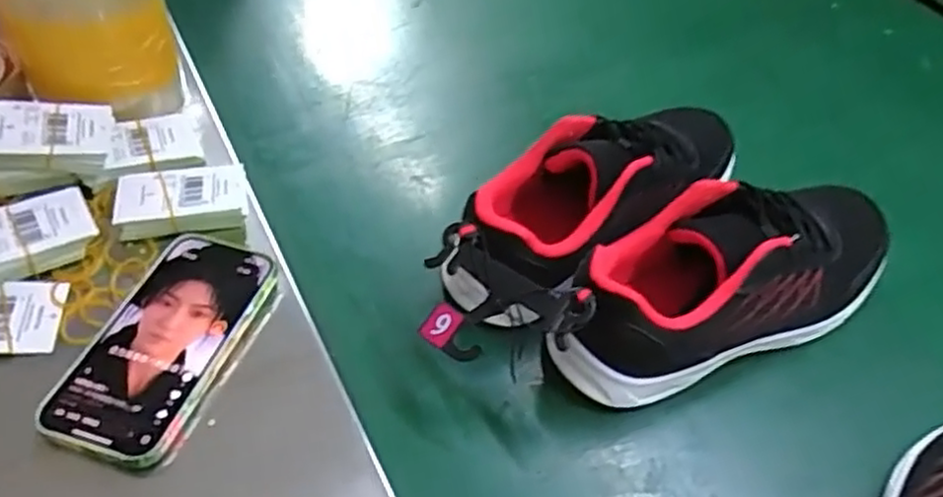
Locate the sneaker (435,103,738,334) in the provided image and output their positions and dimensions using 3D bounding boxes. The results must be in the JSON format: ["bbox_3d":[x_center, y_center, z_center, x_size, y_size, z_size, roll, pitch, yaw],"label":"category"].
[{"bbox_3d":[0.091,-0.038,0.499,0.254,0.087,0.084,-28,55,-25],"label":"sneaker"}]

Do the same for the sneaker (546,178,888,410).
[{"bbox_3d":[0.169,0.017,0.461,0.253,0.091,0.086,-16,51,-17],"label":"sneaker"}]

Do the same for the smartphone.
[{"bbox_3d":[-0.180,0.055,0.421,0.080,0.018,0.147,17,49,12],"label":"smartphone"}]

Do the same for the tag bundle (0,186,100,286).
[{"bbox_3d":[-0.287,-0.006,0.451,0.085,0.026,0.054,-28,55,-25],"label":"tag bundle"}]

